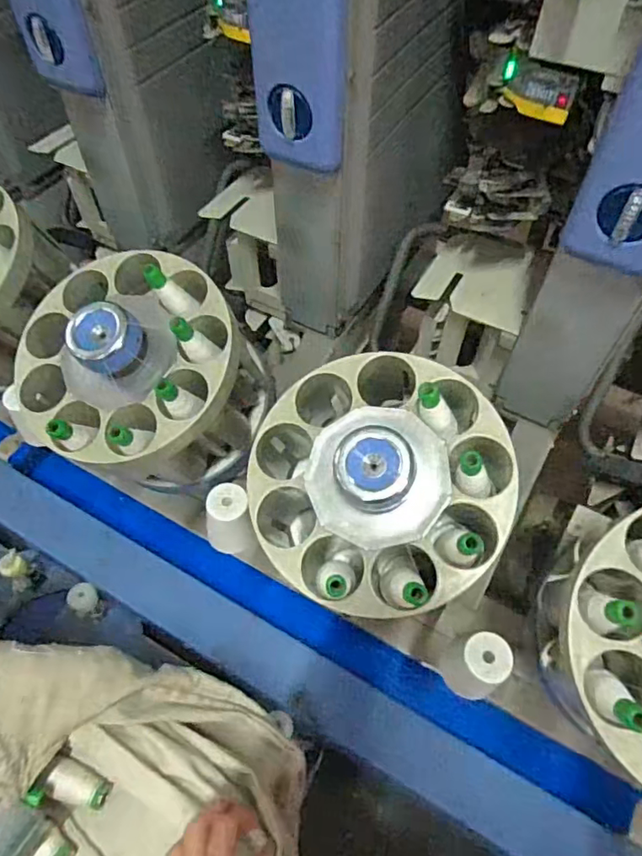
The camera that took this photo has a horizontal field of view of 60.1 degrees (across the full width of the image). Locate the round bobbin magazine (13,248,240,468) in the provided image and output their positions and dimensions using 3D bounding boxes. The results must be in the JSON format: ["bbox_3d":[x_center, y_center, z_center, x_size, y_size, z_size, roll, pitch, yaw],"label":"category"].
[{"bbox_3d":[-0.212,-0.079,0.619,0.244,0.140,0.244,-3,71,9],"label":"round bobbin magazine"}]

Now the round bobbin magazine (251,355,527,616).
[{"bbox_3d":[0.054,0.043,0.516,0.245,0.102,0.245,-2,72,7],"label":"round bobbin magazine"}]

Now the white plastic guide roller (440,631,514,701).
[{"bbox_3d":[0.154,0.241,0.563,0.055,0.082,0.053,1,55,-2],"label":"white plastic guide roller"}]

